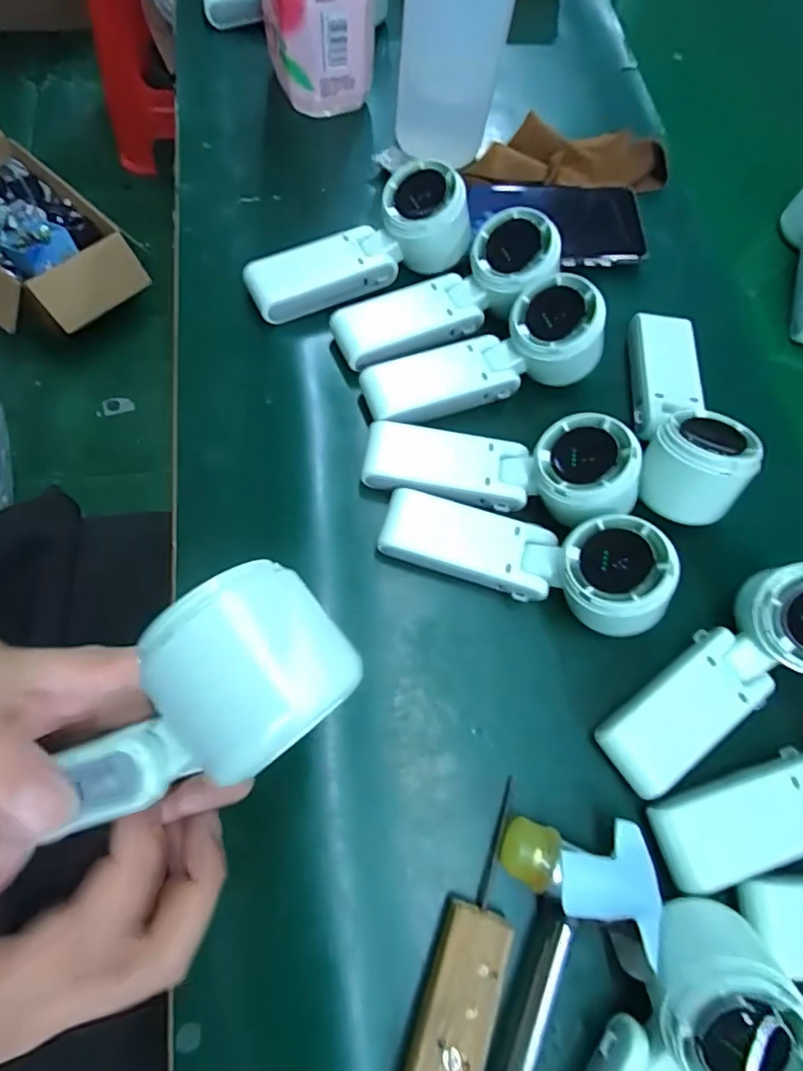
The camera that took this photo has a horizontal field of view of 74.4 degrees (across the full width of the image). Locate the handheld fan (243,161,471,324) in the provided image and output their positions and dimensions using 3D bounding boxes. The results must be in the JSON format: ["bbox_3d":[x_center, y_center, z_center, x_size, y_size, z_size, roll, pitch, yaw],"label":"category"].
[{"bbox_3d":[-0.032,-0.207,0.375,0.163,0.056,0.056,-20,73,-10],"label":"handheld fan"}]

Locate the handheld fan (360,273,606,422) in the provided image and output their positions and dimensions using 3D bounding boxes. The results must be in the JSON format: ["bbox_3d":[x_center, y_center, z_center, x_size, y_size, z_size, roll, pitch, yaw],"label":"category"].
[{"bbox_3d":[0.052,-0.121,0.345,0.156,0.049,0.061,-13,72,-8],"label":"handheld fan"}]

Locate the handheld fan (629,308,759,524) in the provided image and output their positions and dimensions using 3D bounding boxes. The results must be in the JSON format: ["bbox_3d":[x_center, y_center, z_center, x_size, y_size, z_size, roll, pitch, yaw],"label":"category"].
[{"bbox_3d":[0.185,-0.088,0.353,0.061,0.050,0.166,4,58,1],"label":"handheld fan"}]

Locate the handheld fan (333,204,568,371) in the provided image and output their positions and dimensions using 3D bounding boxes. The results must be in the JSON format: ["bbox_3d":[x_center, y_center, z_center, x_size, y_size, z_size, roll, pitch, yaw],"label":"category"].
[{"bbox_3d":[0.034,-0.168,0.360,0.166,0.048,0.057,-24,72,-9],"label":"handheld fan"}]

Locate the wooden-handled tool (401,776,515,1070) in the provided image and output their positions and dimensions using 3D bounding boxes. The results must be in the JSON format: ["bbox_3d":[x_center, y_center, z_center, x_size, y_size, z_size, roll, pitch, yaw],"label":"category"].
[{"bbox_3d":[0.032,0.205,0.247,0.035,0.016,0.157,22,69,1],"label":"wooden-handled tool"}]

